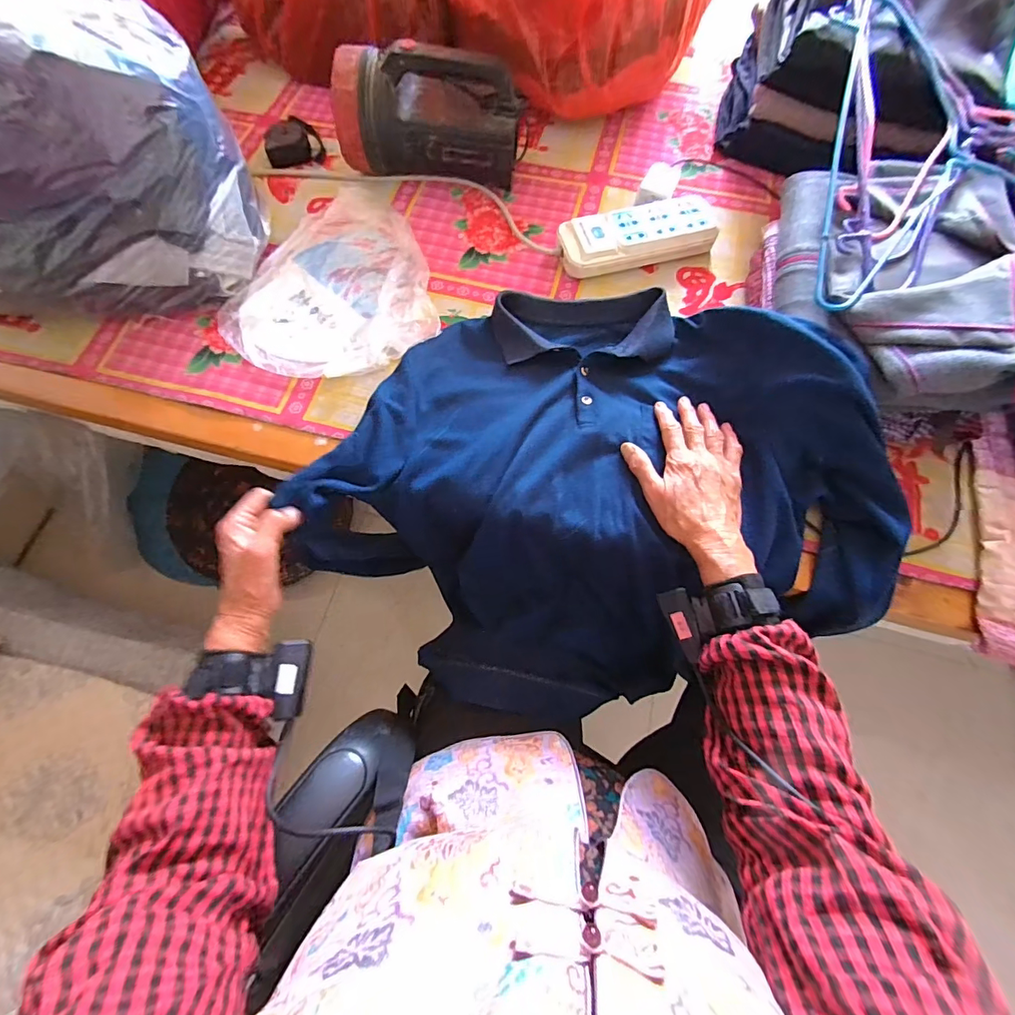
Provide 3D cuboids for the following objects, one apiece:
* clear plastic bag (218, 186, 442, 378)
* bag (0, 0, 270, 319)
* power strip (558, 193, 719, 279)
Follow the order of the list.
[{"bbox_3d":[-0.230,-0.294,0.590,0.249,0.024,0.300,-11,71,-4],"label":"clear plastic bag"},{"bbox_3d":[-0.486,-0.383,0.500,0.334,0.208,0.263,-16,71,-6],"label":"bag"},{"bbox_3d":[0.174,-0.354,0.606,0.206,0.039,0.089,-14,71,-5],"label":"power strip"}]

